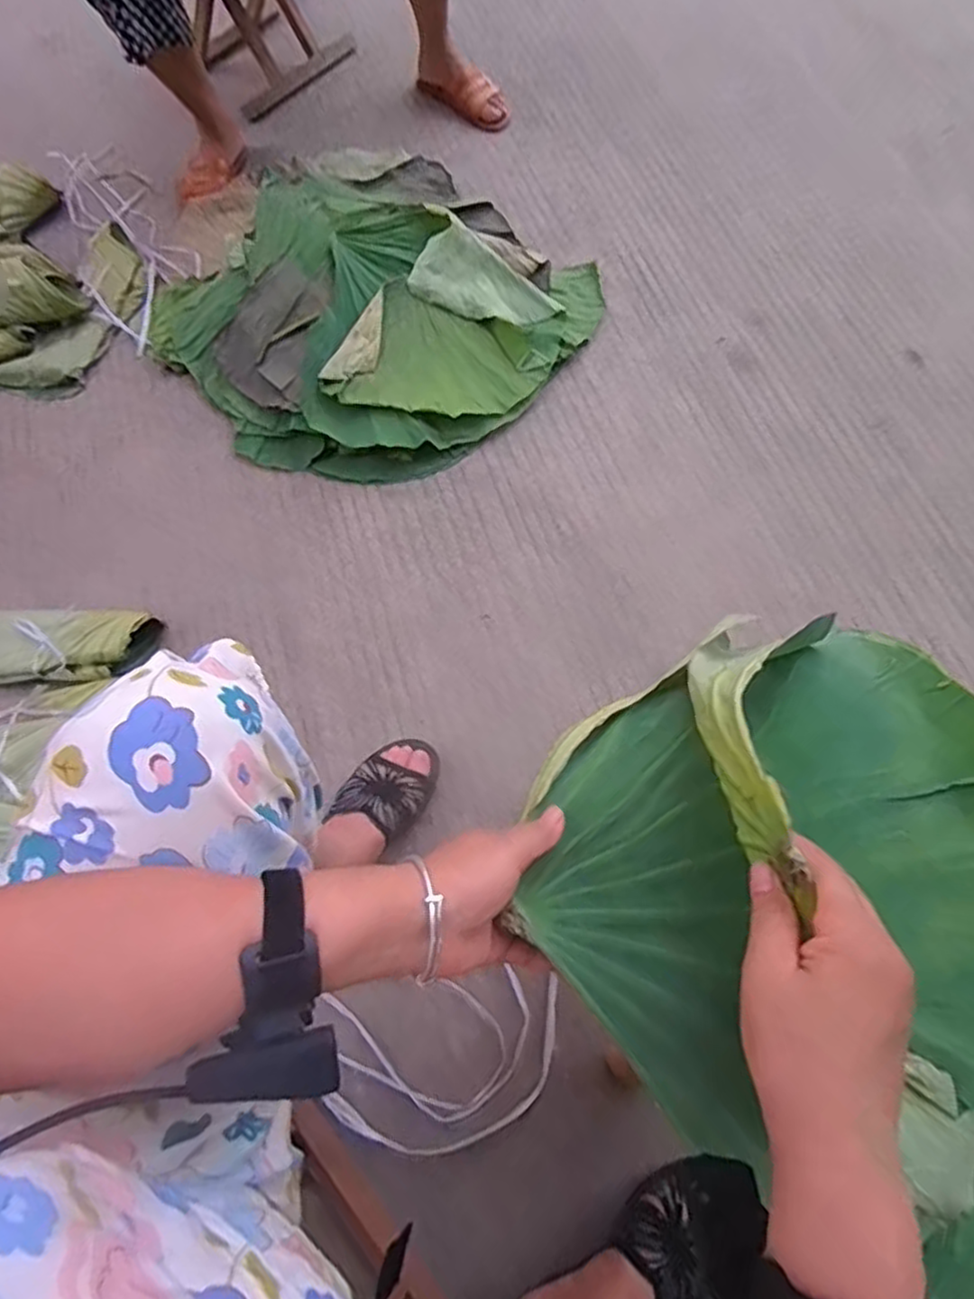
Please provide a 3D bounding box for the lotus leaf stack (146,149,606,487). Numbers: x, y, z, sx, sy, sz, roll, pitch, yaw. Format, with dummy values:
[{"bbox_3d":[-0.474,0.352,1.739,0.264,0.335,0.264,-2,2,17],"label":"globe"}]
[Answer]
[{"bbox_3d":[-0.187,-0.579,1.136,0.607,0.136,0.620,36,71,15],"label":"lotus leaf stack"}]

